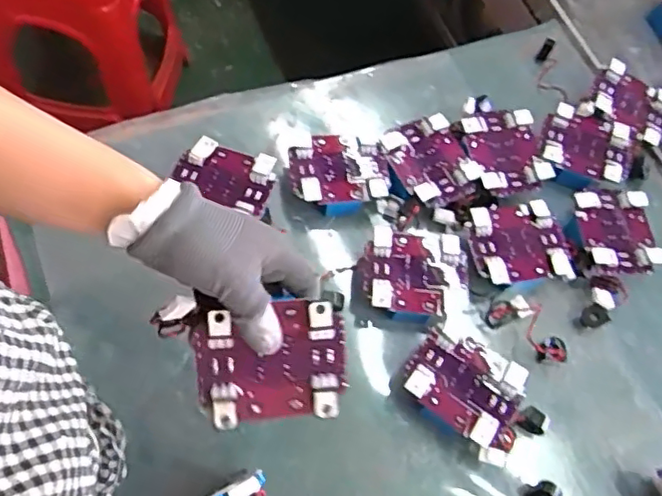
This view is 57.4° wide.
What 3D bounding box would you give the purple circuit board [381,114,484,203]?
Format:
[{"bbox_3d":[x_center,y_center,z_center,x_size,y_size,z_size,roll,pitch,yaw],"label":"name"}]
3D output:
[{"bbox_3d":[0.104,-0.096,0.639,0.082,0.013,0.094,-24,74,-19],"label":"purple circuit board"}]

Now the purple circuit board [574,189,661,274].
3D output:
[{"bbox_3d":[0.298,-0.018,0.627,0.078,0.012,0.092,2,67,-10],"label":"purple circuit board"}]

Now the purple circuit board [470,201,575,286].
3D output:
[{"bbox_3d":[0.189,-0.007,0.608,0.093,0.013,0.084,-6,70,-9],"label":"purple circuit board"}]

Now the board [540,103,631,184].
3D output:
[{"bbox_3d":[0.282,-0.116,0.670,0.093,0.011,0.078,24,65,0],"label":"board"}]

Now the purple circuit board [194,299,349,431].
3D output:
[{"bbox_3d":[-0.040,0.079,0.408,0.100,0.016,0.081,-5,100,-10],"label":"purple circuit board"}]

